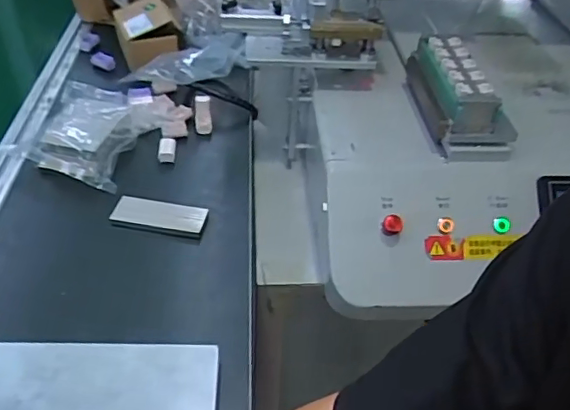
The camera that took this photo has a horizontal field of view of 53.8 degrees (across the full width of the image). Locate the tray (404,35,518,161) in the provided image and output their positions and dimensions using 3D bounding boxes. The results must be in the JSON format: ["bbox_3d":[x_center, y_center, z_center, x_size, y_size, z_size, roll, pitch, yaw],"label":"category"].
[{"bbox_3d":[0.237,-0.150,0.773,0.098,0.088,0.204,2,41,-2],"label":"tray"}]

